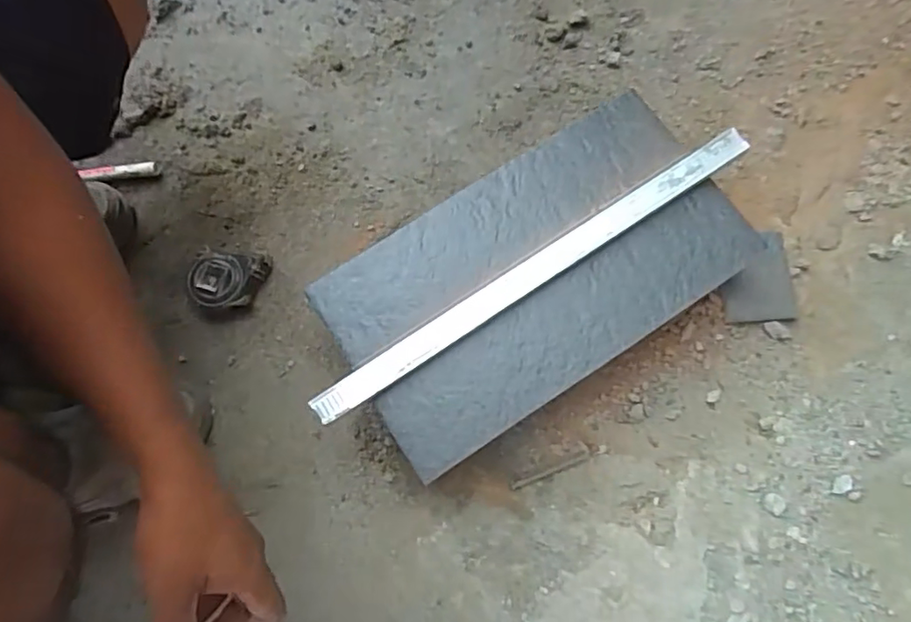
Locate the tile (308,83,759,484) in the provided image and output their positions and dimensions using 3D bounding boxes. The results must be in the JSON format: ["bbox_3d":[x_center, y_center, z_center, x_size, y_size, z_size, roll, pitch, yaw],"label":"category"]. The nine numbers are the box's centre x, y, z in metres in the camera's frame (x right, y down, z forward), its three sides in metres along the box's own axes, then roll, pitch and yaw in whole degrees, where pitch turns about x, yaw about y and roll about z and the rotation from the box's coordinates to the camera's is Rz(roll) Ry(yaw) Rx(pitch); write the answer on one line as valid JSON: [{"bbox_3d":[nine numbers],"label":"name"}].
[{"bbox_3d":[0.078,-0.039,0.566,0.390,0.014,0.214,-32,76,-8],"label":"tile"}]

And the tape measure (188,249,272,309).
[{"bbox_3d":[-0.246,-0.032,0.645,0.079,0.034,0.063,2,74,2],"label":"tape measure"}]

